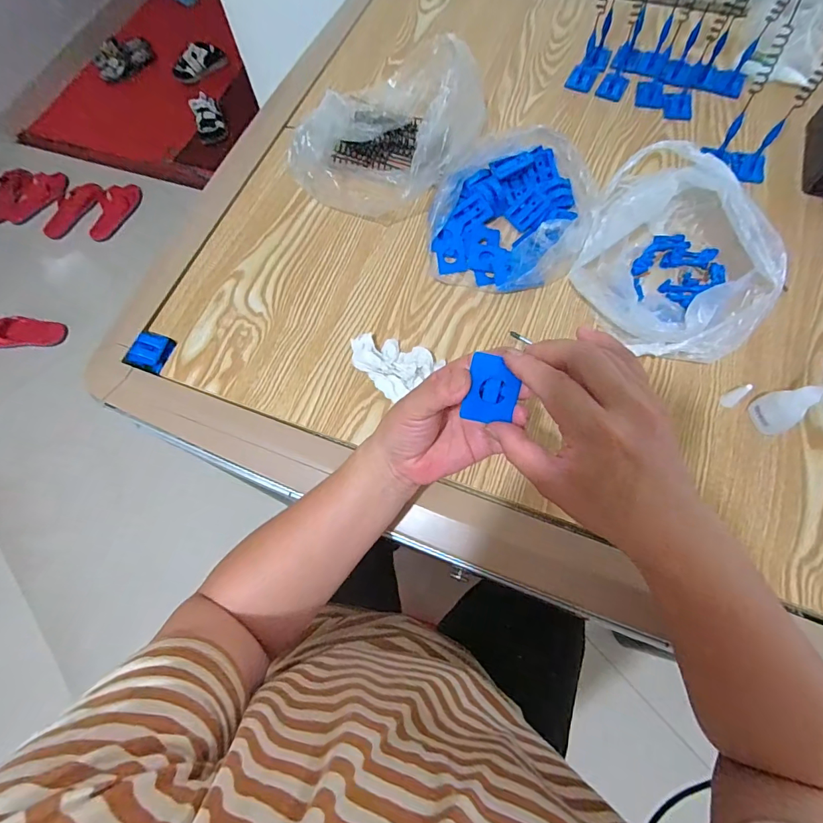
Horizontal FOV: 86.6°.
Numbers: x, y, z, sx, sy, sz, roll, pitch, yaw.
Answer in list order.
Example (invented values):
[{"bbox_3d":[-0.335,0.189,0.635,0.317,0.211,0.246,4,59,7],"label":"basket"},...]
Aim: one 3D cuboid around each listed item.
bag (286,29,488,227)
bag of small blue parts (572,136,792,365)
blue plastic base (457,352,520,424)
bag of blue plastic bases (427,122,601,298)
[{"bbox_3d":[-0.019,-0.336,0.518,0.192,0.098,0.214,19,71,10],"label":"bag"},{"bbox_3d":[0.263,-0.154,0.437,0.165,0.085,0.198,18,70,9],"label":"bag of small blue parts"},{"bbox_3d":[0.053,-0.015,0.282,0.031,0.005,0.041,10,93,-3],"label":"blue plastic base"},{"bbox_3d":[0.115,-0.231,0.498,0.167,0.046,0.197,16,70,8],"label":"bag of blue plastic bases"}]

